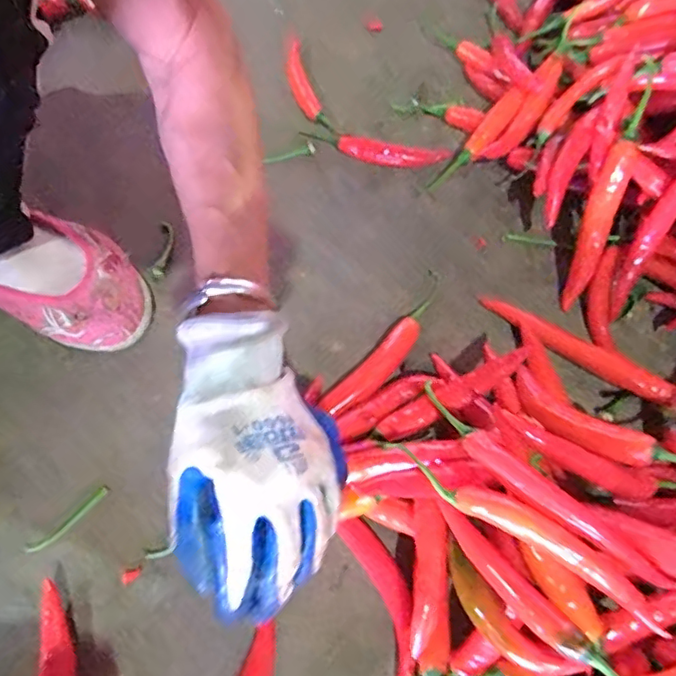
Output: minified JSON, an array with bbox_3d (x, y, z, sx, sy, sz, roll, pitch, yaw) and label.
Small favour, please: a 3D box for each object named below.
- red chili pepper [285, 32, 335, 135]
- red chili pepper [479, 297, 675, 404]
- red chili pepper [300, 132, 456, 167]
[{"bbox_3d":[-0.036,-0.254,0.567,0.024,0.016,0.125,-17,66,-4],"label":"red chili pepper"},{"bbox_3d":[0.178,0.007,0.432,0.149,0.021,0.016,33,72,16],"label":"red chili pepper"},{"bbox_3d":[0.032,-0.177,0.532,0.140,0.012,0.028,11,67,8],"label":"red chili pepper"}]

